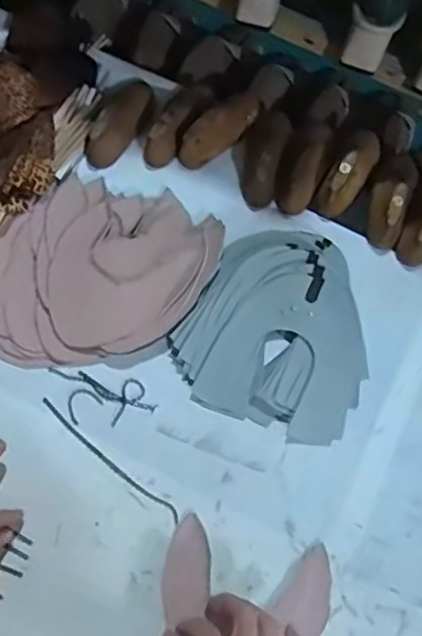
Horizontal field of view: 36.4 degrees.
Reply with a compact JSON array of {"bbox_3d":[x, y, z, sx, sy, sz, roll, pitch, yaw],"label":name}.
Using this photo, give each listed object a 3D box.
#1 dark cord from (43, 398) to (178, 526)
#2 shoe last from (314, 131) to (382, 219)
[{"bbox_3d":[-0.105,0.146,0.665,0.190,0.004,0.012,38,70,12],"label":"dark cord"},{"bbox_3d":[0.175,-0.186,0.789,0.046,0.053,0.131,33,69,10],"label":"shoe last"}]

